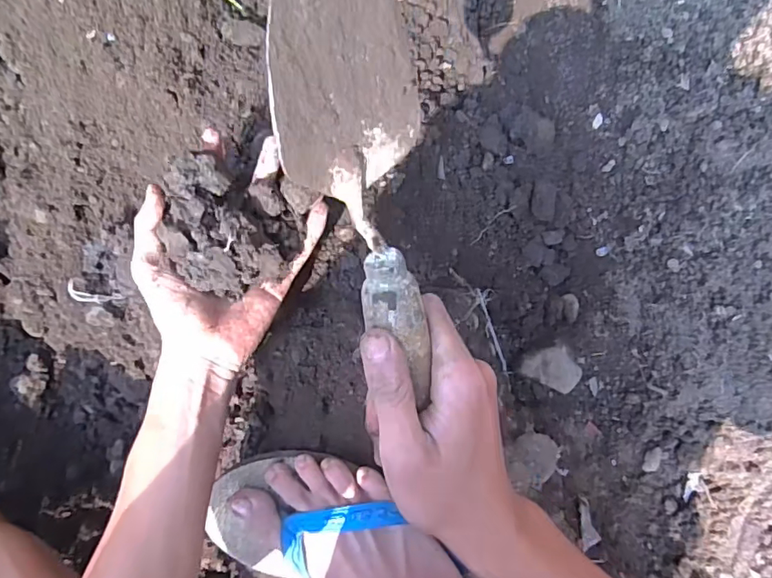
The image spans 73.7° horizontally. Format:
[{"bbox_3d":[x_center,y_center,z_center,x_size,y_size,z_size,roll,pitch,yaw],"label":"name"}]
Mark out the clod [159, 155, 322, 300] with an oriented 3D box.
[{"bbox_3d":[-0.108,-0.041,0.366,0.086,0.045,0.087,12,91,3],"label":"clod"}]

